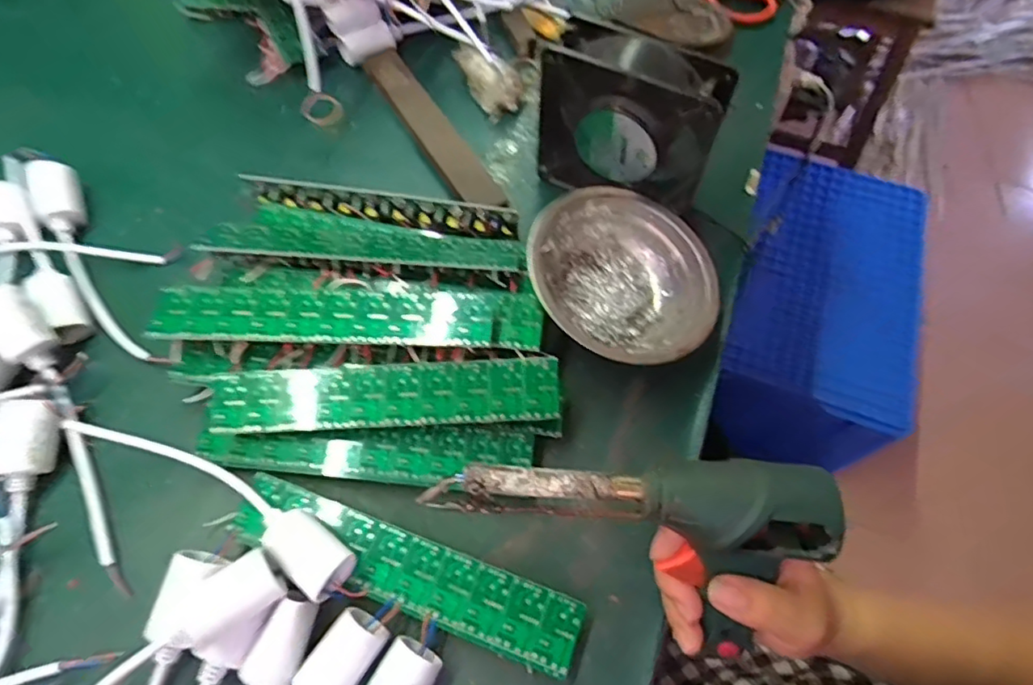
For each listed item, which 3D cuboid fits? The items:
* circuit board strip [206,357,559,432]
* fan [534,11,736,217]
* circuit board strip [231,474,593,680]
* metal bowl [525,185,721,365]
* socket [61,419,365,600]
[{"bbox_3d":[-0.076,0.032,0.339,0.201,0.007,0.040,-3,80,-1],"label":"circuit board strip"},{"bbox_3d":[0.078,-0.152,0.400,0.119,0.106,0.040,27,66,11],"label":"fan"},{"bbox_3d":[-0.062,0.126,0.320,0.202,0.004,0.038,20,67,8],"label":"circuit board strip"},{"bbox_3d":[0.072,-0.041,0.387,0.123,0.064,0.124,1,64,-1],"label":"metal bowl"},{"bbox_3d":[-0.166,0.087,0.329,0.188,0.031,0.031,29,66,12],"label":"socket"}]

